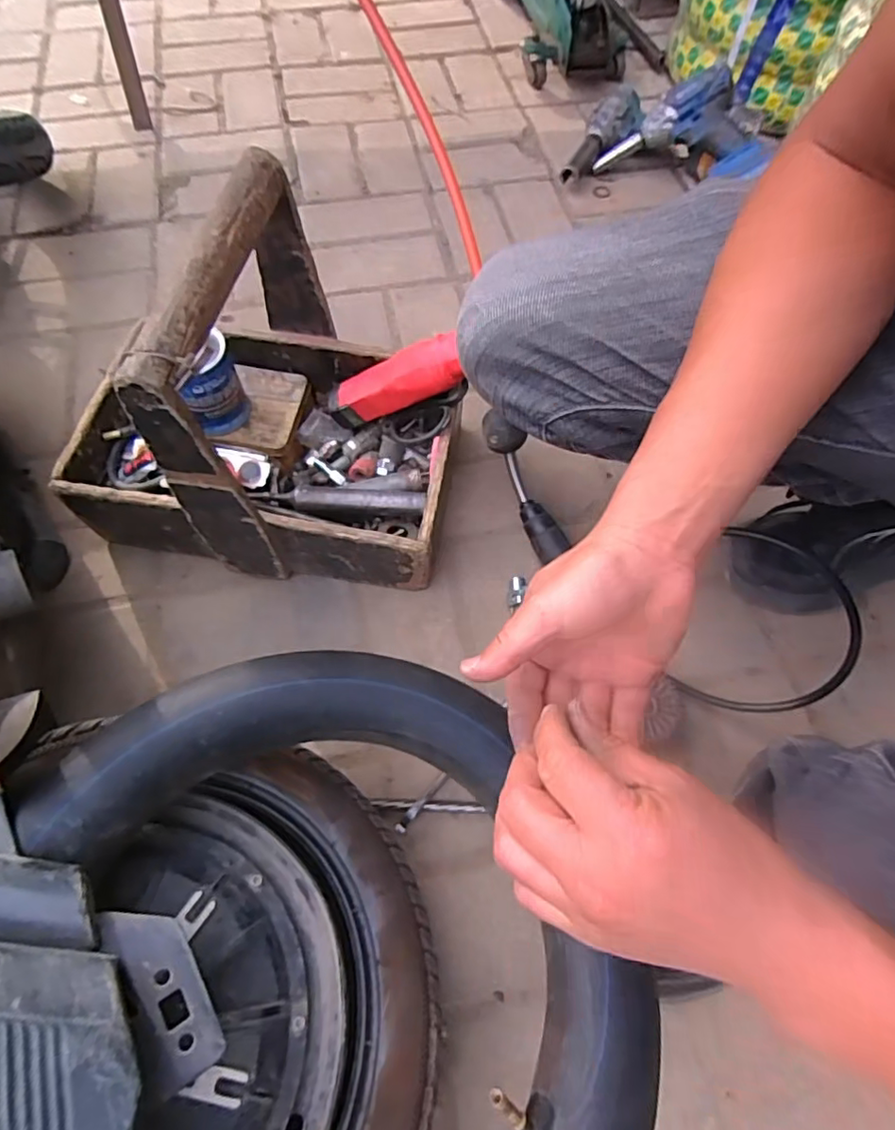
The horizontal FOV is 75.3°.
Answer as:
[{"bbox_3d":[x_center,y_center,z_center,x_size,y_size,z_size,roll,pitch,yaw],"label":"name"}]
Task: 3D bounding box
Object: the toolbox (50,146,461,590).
[{"bbox_3d":[-0.171,-0.153,0.522,0.341,0.282,0.240,8,66,2],"label":"toolbox"}]

